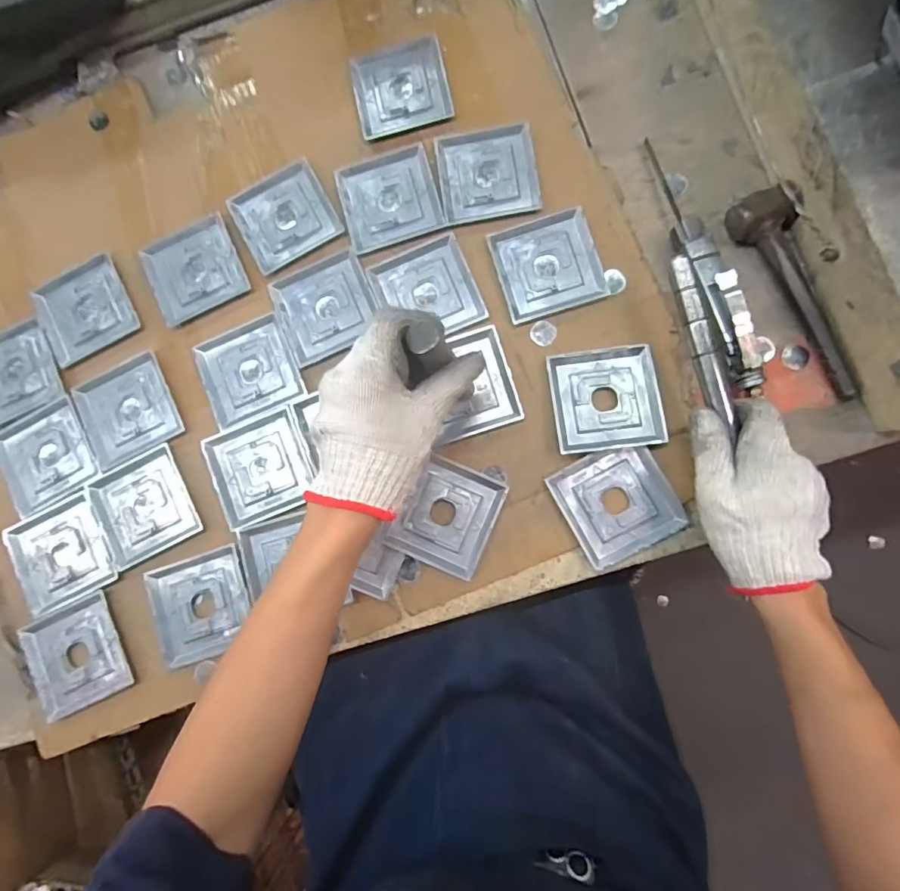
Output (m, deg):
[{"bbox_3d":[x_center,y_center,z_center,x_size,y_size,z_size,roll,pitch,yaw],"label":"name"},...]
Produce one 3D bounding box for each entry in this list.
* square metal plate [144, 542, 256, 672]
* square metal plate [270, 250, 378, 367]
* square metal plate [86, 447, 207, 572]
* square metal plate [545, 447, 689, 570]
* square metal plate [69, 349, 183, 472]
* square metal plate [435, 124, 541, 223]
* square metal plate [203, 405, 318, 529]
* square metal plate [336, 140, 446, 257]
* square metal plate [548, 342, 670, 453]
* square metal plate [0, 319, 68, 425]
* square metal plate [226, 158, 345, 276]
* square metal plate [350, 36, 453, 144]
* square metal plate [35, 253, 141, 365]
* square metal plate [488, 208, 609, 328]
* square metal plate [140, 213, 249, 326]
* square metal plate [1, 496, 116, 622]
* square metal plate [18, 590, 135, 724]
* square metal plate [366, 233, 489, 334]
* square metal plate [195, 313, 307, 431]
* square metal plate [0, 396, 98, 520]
[{"bbox_3d":[-0.229,0.149,0.455,0.090,0.008,0.090,-19,84,4],"label":"square metal plate"},{"bbox_3d":[-0.118,-0.132,0.471,0.090,0.004,0.087,-22,84,3],"label":"square metal plate"},{"bbox_3d":[-0.293,0.059,0.470,0.088,0.005,0.089,-26,84,3],"label":"square metal plate"},{"bbox_3d":[0.145,0.049,0.429,0.090,0.009,0.087,-27,84,3],"label":"square metal plate"},{"bbox_3d":[-0.315,-0.033,0.480,0.089,0.004,0.089,-25,84,3],"label":"square metal plate"},{"bbox_3d":[0.035,-0.261,0.470,0.090,0.005,0.089,-8,85,5],"label":"square metal plate"},{"bbox_3d":[-0.177,0.021,0.463,0.091,0.006,0.090,-21,84,3],"label":"square metal plate"},{"bbox_3d":[-0.059,-0.240,0.478,0.090,0.005,0.091,-16,84,4],"label":"square metal plate"},{"bbox_3d":[0.137,-0.041,0.433,0.089,0.016,0.089,-7,85,5],"label":"square metal plate"},{"bbox_3d":[-0.435,-0.073,0.495,0.086,0.006,0.084,-25,84,3],"label":"square metal plate"},{"bbox_3d":[-0.163,-0.226,0.485,0.089,0.007,0.092,-29,84,2],"label":"square metal plate"},{"bbox_3d":[-0.048,-0.354,0.487,0.089,0.005,0.088,-13,85,4],"label":"square metal plate"},{"bbox_3d":[-0.368,-0.136,0.494,0.090,0.005,0.084,-27,84,3],"label":"square metal plate"},{"bbox_3d":[0.090,-0.167,0.455,0.090,0.005,0.088,-17,84,4],"label":"square metal plate"},{"bbox_3d":[-0.253,-0.175,0.486,0.088,0.007,0.085,-24,84,3],"label":"square metal plate"},{"bbox_3d":[-0.373,0.105,0.472,0.094,0.005,0.090,-24,84,3],"label":"square metal plate"},{"bbox_3d":[-0.354,0.199,0.466,0.088,0.005,0.095,-23,84,3],"label":"square metal plate"},{"bbox_3d":[-0.022,-0.144,0.464,0.089,0.004,0.089,-23,84,3],"label":"square metal plate"},{"bbox_3d":[-0.192,-0.071,0.472,0.088,0.004,0.087,-21,84,3],"label":"square metal plate"},{"bbox_3d":[-0.397,0.012,0.483,0.084,0.009,0.087,-29,84,2],"label":"square metal plate"}]

